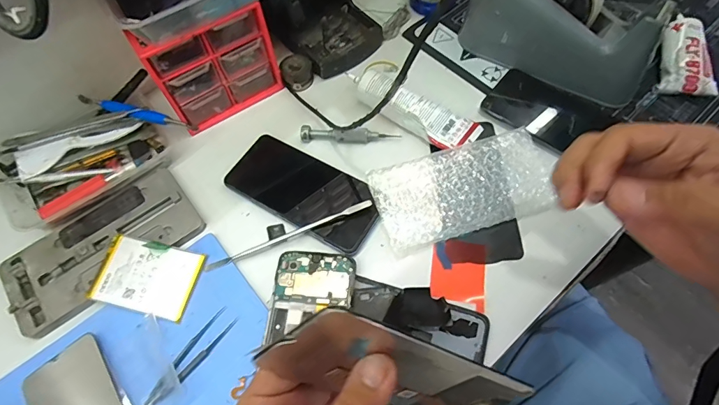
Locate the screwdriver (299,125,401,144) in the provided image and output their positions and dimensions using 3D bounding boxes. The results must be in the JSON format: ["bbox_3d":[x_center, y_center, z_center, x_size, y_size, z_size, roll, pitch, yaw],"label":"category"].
[{"bbox_3d":[-0.012,-0.073,0.454,0.106,0.013,0.017,3,62,3],"label":"screwdriver"}]

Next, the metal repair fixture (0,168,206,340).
[{"bbox_3d":[-0.250,0.042,0.409,0.176,0.012,0.090,-34,66,-15],"label":"metal repair fixture"}]

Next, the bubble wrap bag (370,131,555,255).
[{"bbox_3d":[0.106,-0.016,0.416,0.180,0.009,0.086,-18,77,-4],"label":"bubble wrap bag"}]

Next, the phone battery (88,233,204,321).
[{"bbox_3d":[-0.197,0.067,0.386,0.091,0.007,0.063,14,65,6],"label":"phone battery"}]

